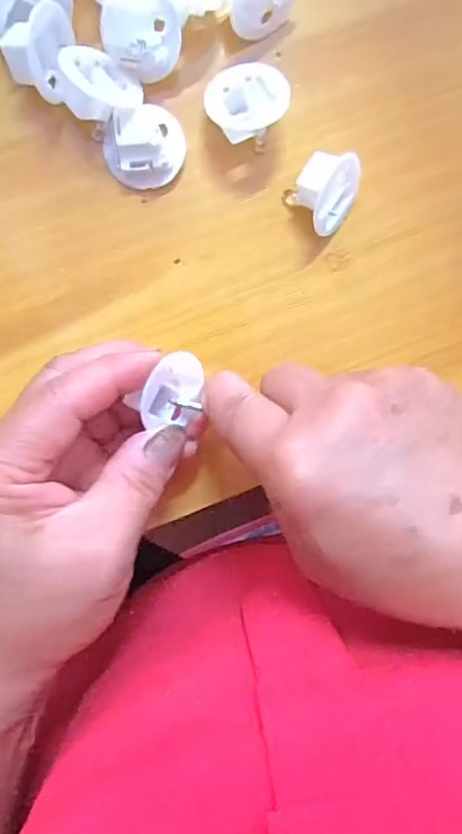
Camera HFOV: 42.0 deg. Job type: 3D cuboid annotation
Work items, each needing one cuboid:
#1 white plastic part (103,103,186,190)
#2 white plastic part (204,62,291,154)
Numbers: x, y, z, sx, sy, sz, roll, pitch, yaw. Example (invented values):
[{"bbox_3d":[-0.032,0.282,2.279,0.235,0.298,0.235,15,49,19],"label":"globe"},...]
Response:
[{"bbox_3d":[-0.034,-0.109,0.244,0.032,0.017,0.027,-24,99,-4],"label":"white plastic part"},{"bbox_3d":[0.006,-0.128,0.245,0.031,0.020,0.030,-1,96,-8],"label":"white plastic part"}]

